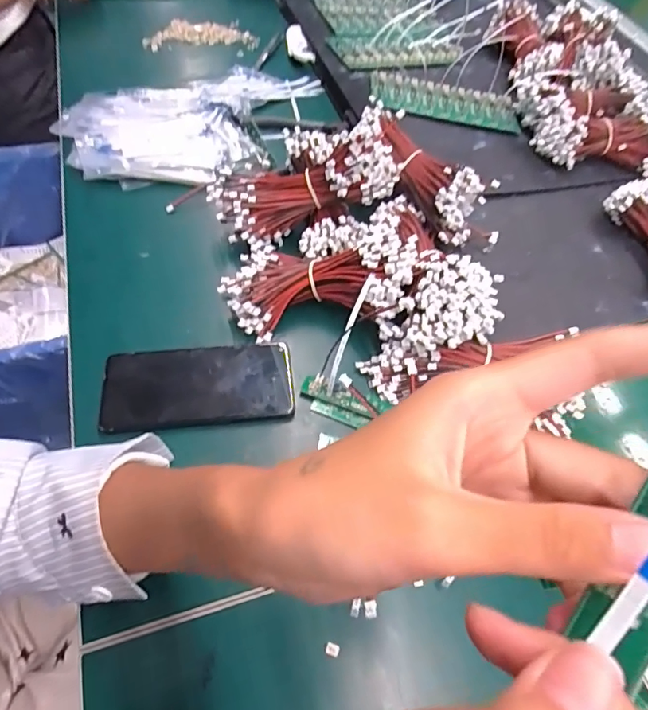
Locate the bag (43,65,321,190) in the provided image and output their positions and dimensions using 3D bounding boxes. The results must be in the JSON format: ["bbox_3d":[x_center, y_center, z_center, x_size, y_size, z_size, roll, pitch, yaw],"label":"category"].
[{"bbox_3d":[-0.147,-0.289,0.579,0.315,0.032,0.199,-15,61,-14],"label":"bag"}]

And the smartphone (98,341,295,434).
[{"bbox_3d":[-0.107,0.025,0.402,0.156,0.012,0.072,-5,59,-9],"label":"smartphone"}]

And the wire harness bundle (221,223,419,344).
[{"bbox_3d":[-0.004,-0.079,0.435,0.179,0.041,0.111,-8,59,11],"label":"wire harness bundle"}]

